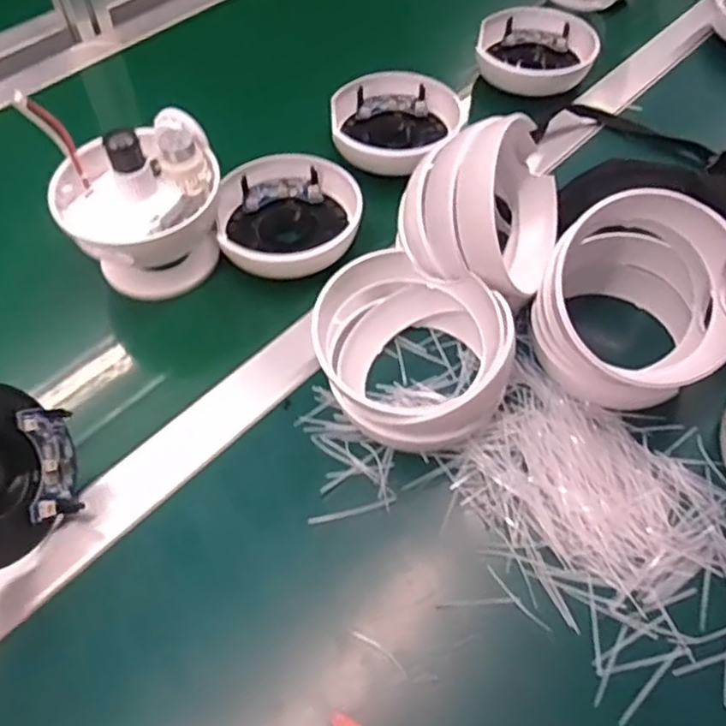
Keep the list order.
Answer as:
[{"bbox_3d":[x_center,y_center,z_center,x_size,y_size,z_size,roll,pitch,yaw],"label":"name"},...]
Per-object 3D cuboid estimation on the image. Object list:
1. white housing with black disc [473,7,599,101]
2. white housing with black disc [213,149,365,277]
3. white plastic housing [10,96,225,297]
[{"bbox_3d":[0.165,-0.307,0.653,0.112,0.030,0.105,-1,54,1],"label":"white housing with black disc"},{"bbox_3d":[-0.058,-0.114,0.527,0.110,0.039,0.109,0,55,0],"label":"white housing with black disc"},{"bbox_3d":[-0.163,-0.118,0.496,0.118,0.112,0.118,-22,58,-15],"label":"white plastic housing"}]

